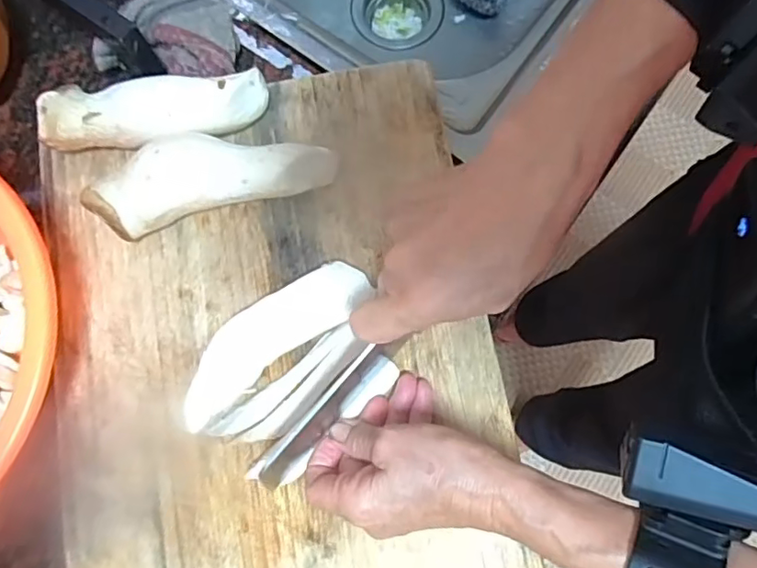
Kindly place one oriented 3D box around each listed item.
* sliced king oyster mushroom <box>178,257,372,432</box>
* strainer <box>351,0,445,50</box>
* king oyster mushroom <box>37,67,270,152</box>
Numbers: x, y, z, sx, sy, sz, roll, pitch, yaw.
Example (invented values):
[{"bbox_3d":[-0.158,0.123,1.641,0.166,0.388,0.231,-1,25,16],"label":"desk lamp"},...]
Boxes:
[{"bbox_3d":[-0.069,0.034,0.365,0.138,0.023,0.041,-37,78,-7],"label":"sliced king oyster mushroom"},{"bbox_3d":[0.024,-0.328,0.709,0.108,0.058,0.109,1,78,0],"label":"strainer"},{"bbox_3d":[-0.146,-0.117,0.374,0.137,0.039,0.038,-9,79,-2],"label":"king oyster mushroom"}]

